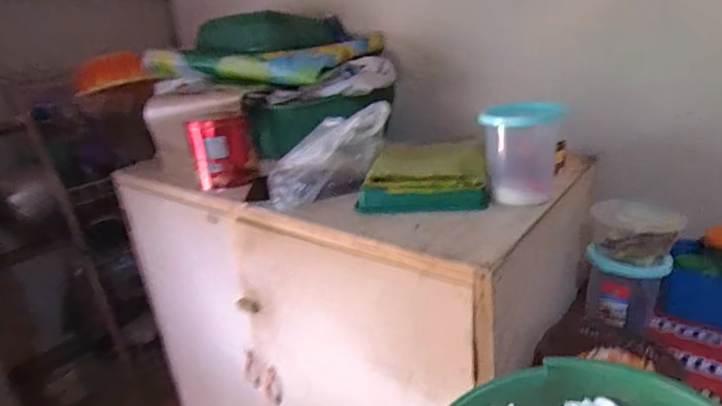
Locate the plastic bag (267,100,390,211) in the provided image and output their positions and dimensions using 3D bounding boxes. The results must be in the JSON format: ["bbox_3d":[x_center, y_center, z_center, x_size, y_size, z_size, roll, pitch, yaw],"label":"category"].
[{"bbox_3d":[-0.075,-0.107,0.893,0.244,0.156,0.124,-11,25,-12],"label":"plastic bag"}]

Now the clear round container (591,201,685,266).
[{"bbox_3d":[0.514,0.050,0.834,0.129,0.074,0.139,-2,25,9],"label":"clear round container"}]

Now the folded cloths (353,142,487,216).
[{"bbox_3d":[0.118,-0.052,0.852,0.233,0.056,0.203,-1,25,10],"label":"folded cloths"}]

